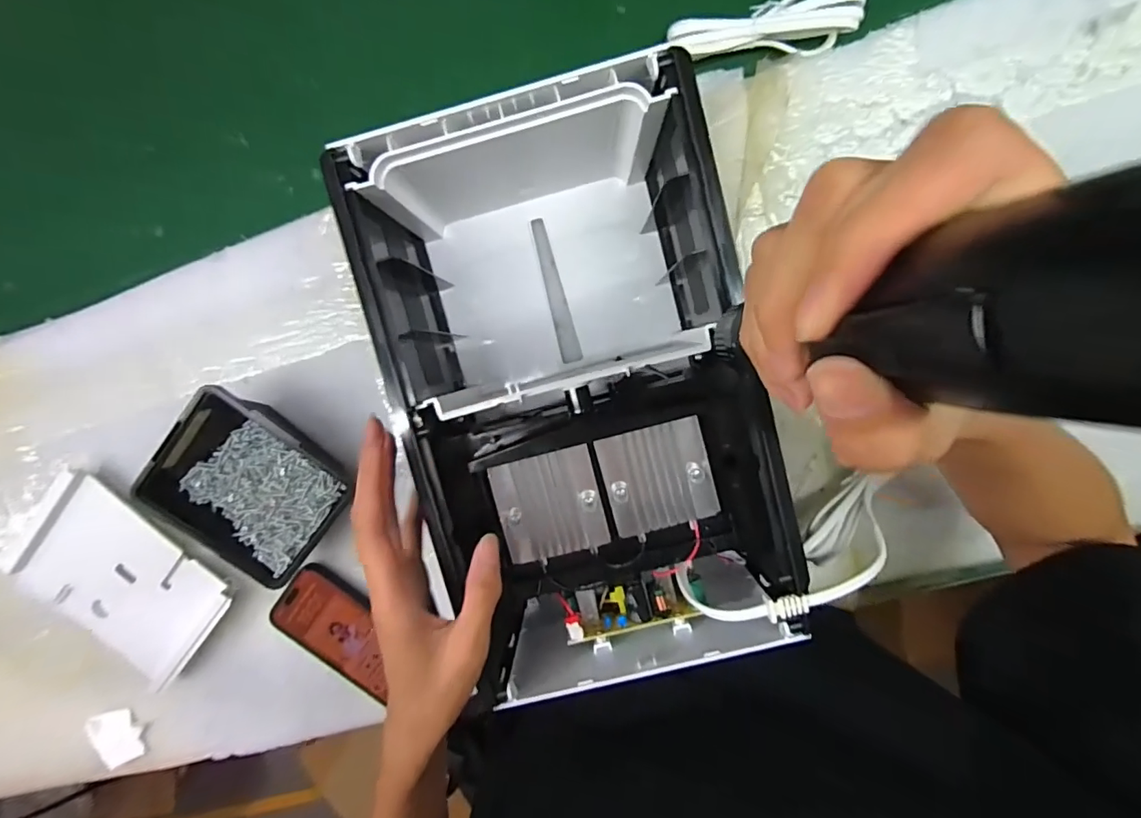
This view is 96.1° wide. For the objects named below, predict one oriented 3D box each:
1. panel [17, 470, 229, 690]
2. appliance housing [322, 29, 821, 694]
[{"bbox_3d":[-0.401,0.155,0.461,0.178,0.020,0.120,41,99,1],"label":"panel"},{"bbox_3d":[0.007,-0.011,0.358,0.207,0.141,0.354,-14,95,6],"label":"appliance housing"}]

